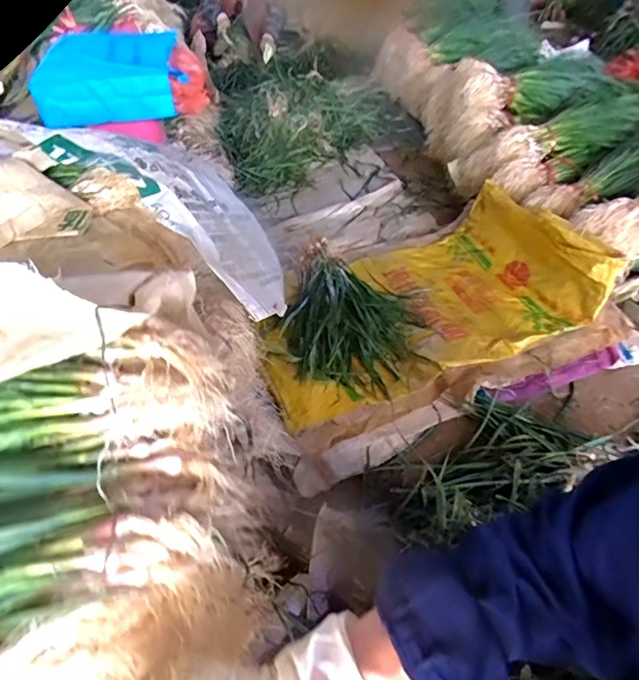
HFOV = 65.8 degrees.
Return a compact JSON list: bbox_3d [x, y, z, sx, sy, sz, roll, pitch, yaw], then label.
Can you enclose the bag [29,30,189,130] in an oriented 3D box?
[{"bbox_3d":[-0.512,-0.655,1.218,0.315,0.131,0.316,-10,44,-6],"label":"bag"}]

